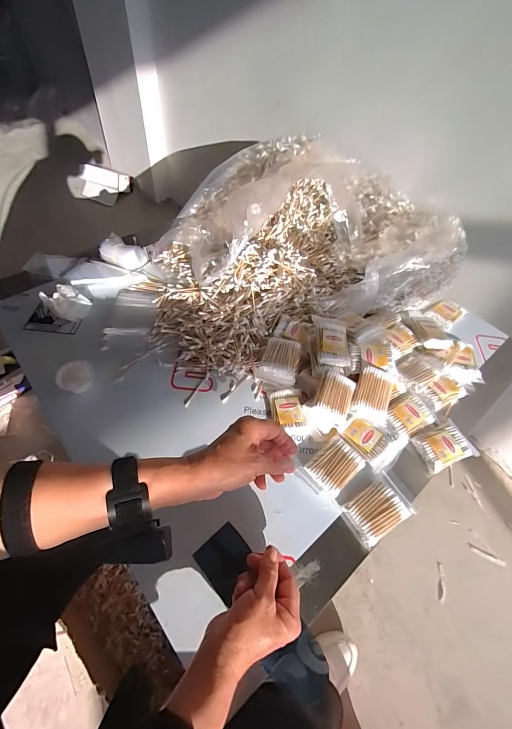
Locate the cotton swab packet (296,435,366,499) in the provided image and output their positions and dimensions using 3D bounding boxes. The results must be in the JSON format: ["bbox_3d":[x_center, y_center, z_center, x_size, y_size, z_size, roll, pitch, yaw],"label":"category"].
[{"bbox_3d":[0.113,0.149,0.478,0.084,0.017,0.060,-34,64,-26],"label":"cotton swab packet"}]

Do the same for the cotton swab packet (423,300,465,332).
[{"bbox_3d":[0.396,-0.108,0.685,0.076,0.017,0.059,-35,65,-27],"label":"cotton swab packet"}]

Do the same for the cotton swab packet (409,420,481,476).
[{"bbox_3d":[0.294,0.128,0.511,0.082,0.019,0.060,-19,58,-18],"label":"cotton swab packet"}]

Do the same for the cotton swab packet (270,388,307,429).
[{"bbox_3d":[0.049,0.069,0.519,0.048,0.009,0.066,-6,55,-10],"label":"cotton swab packet"}]

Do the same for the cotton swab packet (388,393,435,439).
[{"bbox_3d":[0.251,0.086,0.533,0.092,0.017,0.051,-24,60,-21],"label":"cotton swab packet"}]

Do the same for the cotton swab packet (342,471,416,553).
[{"bbox_3d":[0.169,0.198,0.450,0.088,0.017,0.060,-25,60,-22],"label":"cotton swab packet"}]

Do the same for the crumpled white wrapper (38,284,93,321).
[{"bbox_3d":[-0.357,-0.113,0.603,0.080,0.040,0.073,3,54,-4],"label":"crumpled white wrapper"}]

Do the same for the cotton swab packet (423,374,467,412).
[{"bbox_3d":[0.324,0.048,0.565,0.070,0.015,0.044,-20,59,-19],"label":"cotton swab packet"}]

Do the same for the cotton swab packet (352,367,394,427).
[{"bbox_3d":[0.190,0.049,0.529,0.058,0.018,0.083,20,78,0],"label":"cotton swab packet"}]

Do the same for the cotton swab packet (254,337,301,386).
[{"bbox_3d":[0.040,-0.009,0.554,0.064,0.026,0.085,13,54,4],"label":"cotton swab packet"}]

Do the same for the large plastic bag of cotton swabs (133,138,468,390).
[{"bbox_3d":[0.042,-0.271,0.683,0.591,0.176,0.502,-20,58,-19],"label":"large plastic bag of cotton swabs"}]

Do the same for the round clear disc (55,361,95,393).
[{"bbox_3d":[-0.288,0.020,0.525,0.053,0.025,0.045,-33,64,-26],"label":"round clear disc"}]

